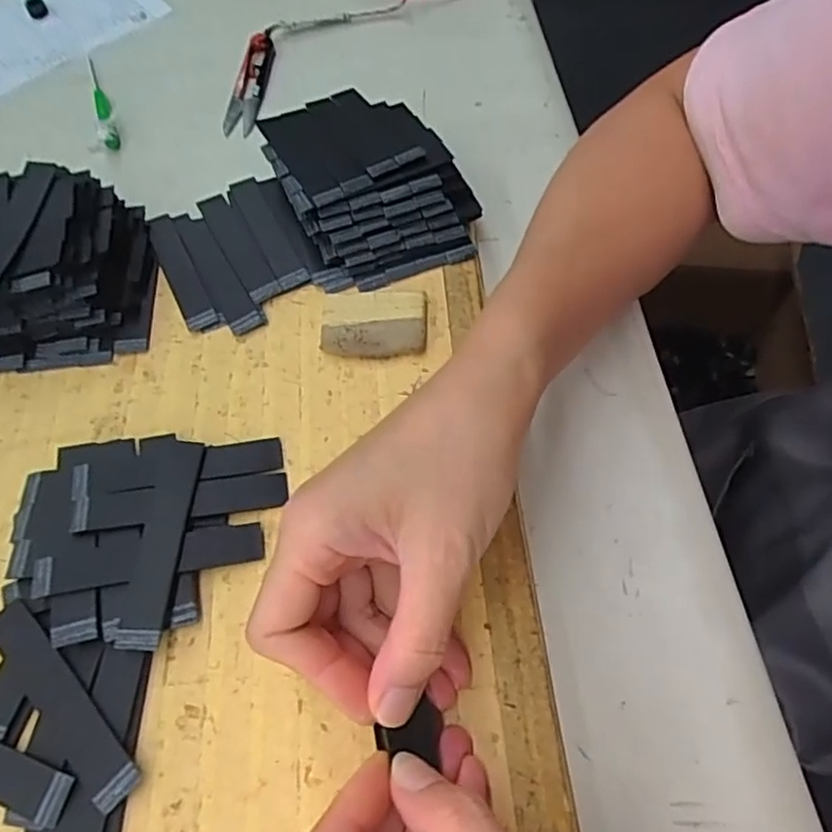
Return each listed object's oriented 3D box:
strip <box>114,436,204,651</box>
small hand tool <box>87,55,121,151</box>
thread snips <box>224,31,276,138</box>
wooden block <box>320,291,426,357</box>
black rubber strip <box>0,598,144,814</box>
[{"bbox_3d":[-0.110,0.052,0.278,0.020,0.004,0.093,1,58,-2],"label":"strip"},{"bbox_3d":[-0.234,-0.237,0.472,0.011,0.014,0.121,-22,62,-9],"label":"small hand tool"},{"bbox_3d":[-0.121,-0.246,0.474,0.023,0.018,0.105,5,60,5],"label":"thread snips"},{"bbox_3d":[-0.022,-0.048,0.332,0.054,0.008,0.039,0,60,2],"label":"wooden block"},{"bbox_3d":[-0.140,0.110,0.250,0.091,0.004,0.018,39,71,22],"label":"black rubber strip"}]

